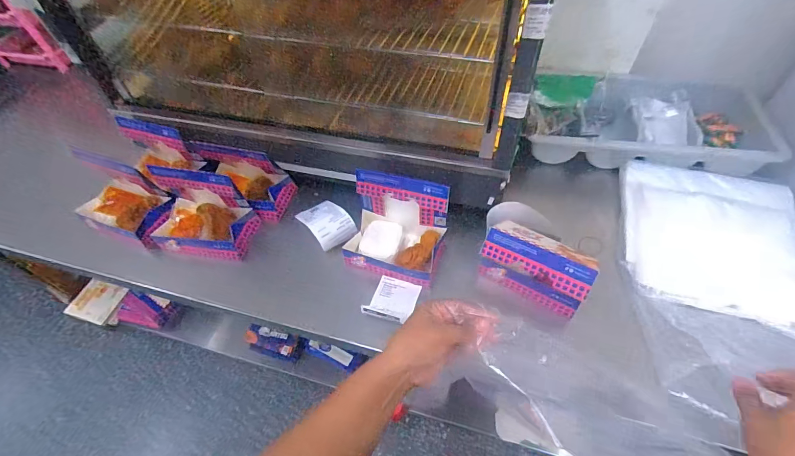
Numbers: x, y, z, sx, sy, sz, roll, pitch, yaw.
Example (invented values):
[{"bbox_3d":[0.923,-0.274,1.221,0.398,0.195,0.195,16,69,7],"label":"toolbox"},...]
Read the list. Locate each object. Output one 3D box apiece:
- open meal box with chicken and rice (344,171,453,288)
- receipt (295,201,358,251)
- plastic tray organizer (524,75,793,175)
[{"bbox_3d":[-0.008,0.000,0.705,0.190,0.148,0.140,15,55,15],"label":"open meal box with chicken and rice"},{"bbox_3d":[-0.148,-0.016,0.785,0.089,0.044,0.138,-33,57,-20],"label":"receipt"},{"bbox_3d":[0.575,-0.259,0.889,0.527,0.085,0.301,8,53,10],"label":"plastic tray organizer"}]

